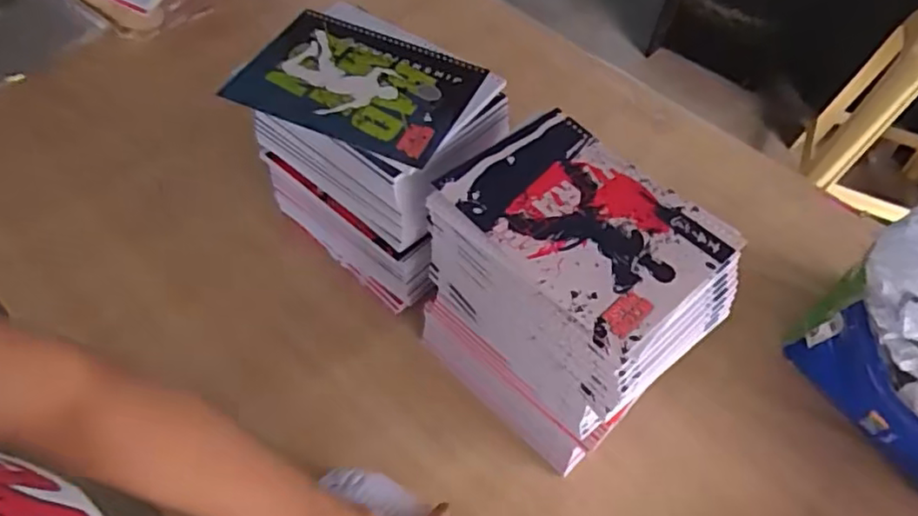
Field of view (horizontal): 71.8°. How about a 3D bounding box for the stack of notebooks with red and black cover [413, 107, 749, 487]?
[{"bbox_3d":[0.090,0.037,0.557,0.157,0.215,0.206,-33,62,-25],"label":"stack of notebooks with red and black cover"}]

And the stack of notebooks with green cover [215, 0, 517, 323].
[{"bbox_3d":[-0.082,-0.093,0.639,0.226,0.214,0.164,26,56,15],"label":"stack of notebooks with green cover"}]

